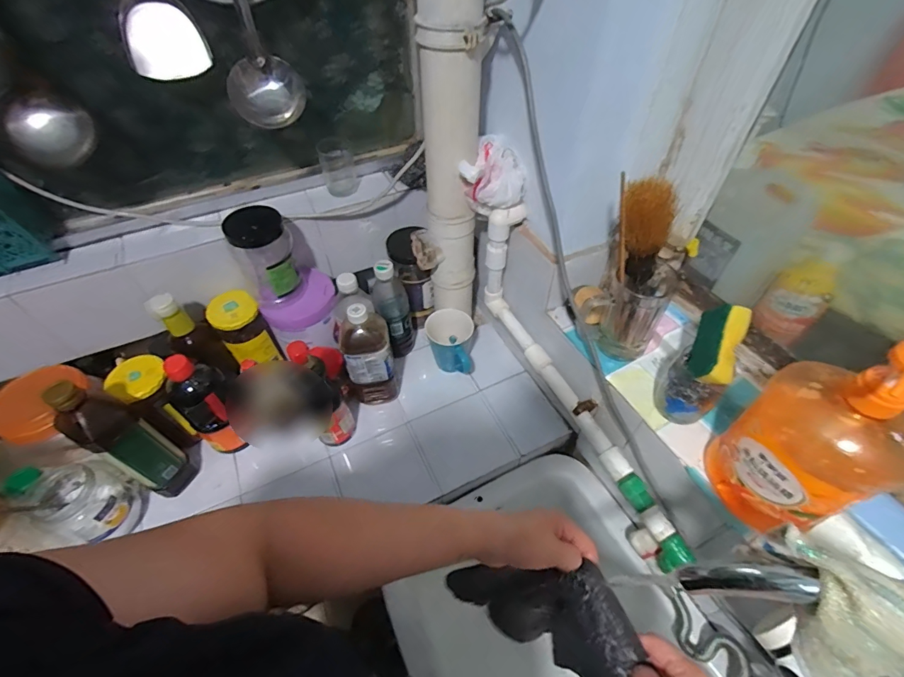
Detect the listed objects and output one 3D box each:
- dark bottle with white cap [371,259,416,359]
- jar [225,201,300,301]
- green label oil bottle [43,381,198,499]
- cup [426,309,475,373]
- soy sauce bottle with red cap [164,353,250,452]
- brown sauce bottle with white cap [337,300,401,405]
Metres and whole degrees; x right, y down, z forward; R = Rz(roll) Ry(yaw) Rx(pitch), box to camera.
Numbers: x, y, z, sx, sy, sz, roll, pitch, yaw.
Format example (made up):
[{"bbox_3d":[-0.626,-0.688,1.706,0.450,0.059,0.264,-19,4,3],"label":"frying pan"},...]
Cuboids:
[{"bbox_3d":[-0.110,-0.054,0.795,0.069,0.220,0.061,-11,51,-8],"label":"dark bottle with white cap"},{"bbox_3d":[-0.295,-0.129,0.679,0.085,0.152,0.073,-28,55,-20],"label":"jar"},{"bbox_3d":[-0.473,0.147,0.611,0.078,0.261,0.069,24,55,20],"label":"green label oil bottle"},{"bbox_3d":[-0.003,0.011,0.794,0.087,0.100,0.094,-3,50,-2],"label":"cup"},{"bbox_3d":[-0.387,0.108,0.678,0.080,0.204,0.062,-37,58,-26],"label":"soy sauce bottle with red cap"},{"bbox_3d":[-0.146,0.028,0.740,0.088,0.219,0.082,-15,51,-11],"label":"brown sauce bottle with white cap"}]

